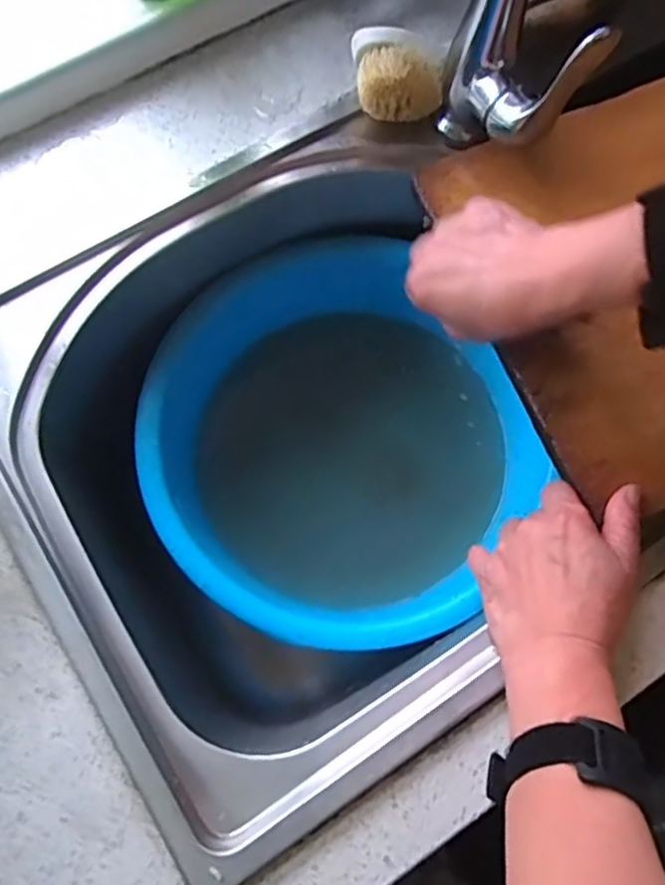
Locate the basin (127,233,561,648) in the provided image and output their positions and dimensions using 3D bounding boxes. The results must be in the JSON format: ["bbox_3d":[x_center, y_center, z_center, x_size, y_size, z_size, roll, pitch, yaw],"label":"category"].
[{"bbox_3d":[0.007,0.012,0.562,0.295,0.091,0.299,0,74,1],"label":"basin"}]

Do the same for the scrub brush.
[{"bbox_3d":[0.051,-0.276,0.504,0.068,0.062,0.043,0,74,1],"label":"scrub brush"}]

